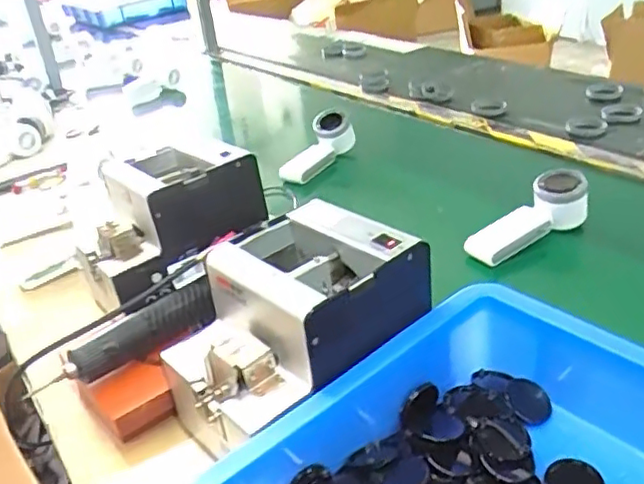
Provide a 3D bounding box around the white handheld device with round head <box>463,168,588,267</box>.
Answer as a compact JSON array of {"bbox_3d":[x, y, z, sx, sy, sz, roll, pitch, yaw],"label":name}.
[{"bbox_3d":[0.235,-0.023,0.723,0.166,0.051,0.057,-31,35,-13],"label":"white handheld device with round head"}]

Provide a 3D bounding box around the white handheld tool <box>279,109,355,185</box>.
[{"bbox_3d":[-0.014,-0.141,0.985,0.061,0.050,0.147,25,68,43],"label":"white handheld tool"}]

